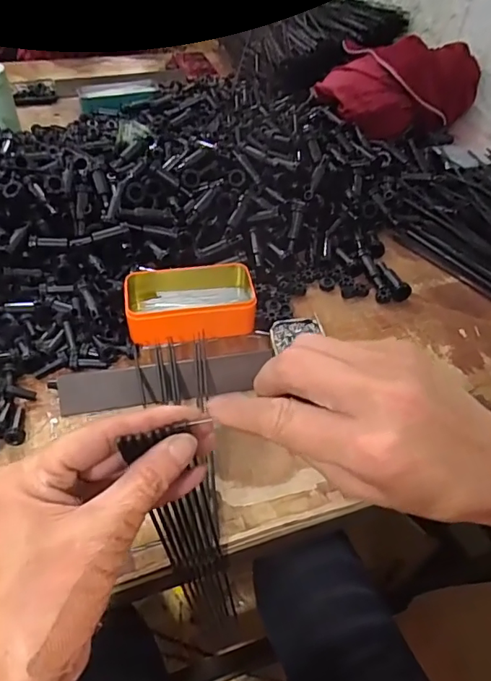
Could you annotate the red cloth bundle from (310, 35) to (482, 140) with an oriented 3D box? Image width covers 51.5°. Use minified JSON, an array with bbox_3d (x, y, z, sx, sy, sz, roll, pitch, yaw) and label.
[{"bbox_3d":[0.252,-0.413,0.826,0.213,0.110,0.176,-25,53,-25],"label":"red cloth bundle"}]

